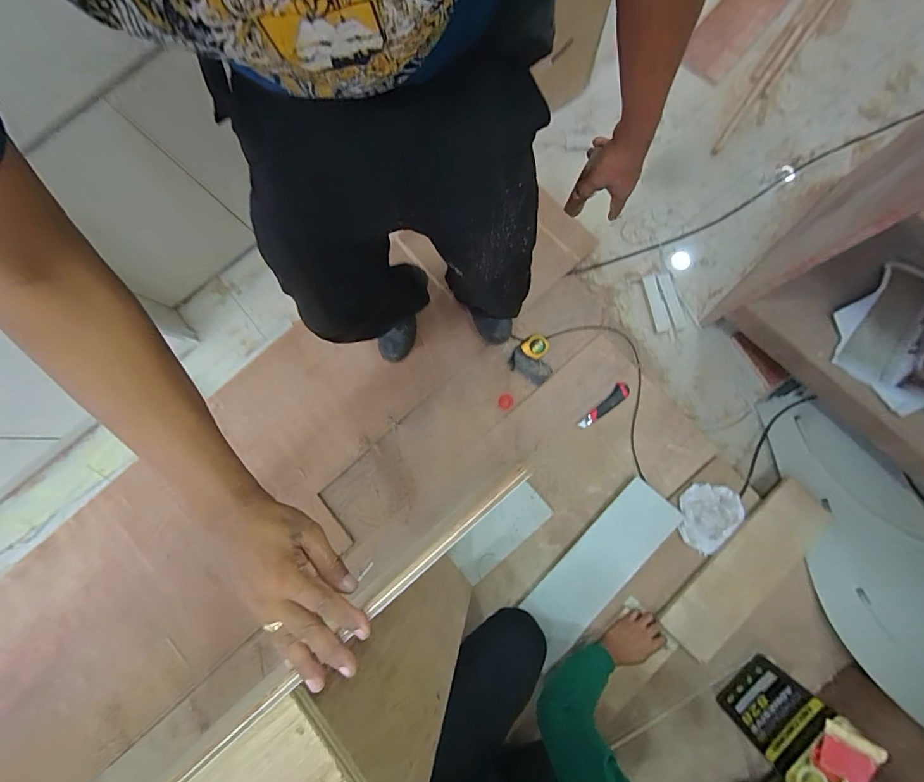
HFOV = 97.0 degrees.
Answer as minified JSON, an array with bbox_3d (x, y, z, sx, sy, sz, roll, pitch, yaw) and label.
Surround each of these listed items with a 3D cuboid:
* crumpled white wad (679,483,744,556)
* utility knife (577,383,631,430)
[{"bbox_3d":[0.635,0.321,1.069,0.181,0.033,0.151,-40,79,-8],"label":"crumpled white wad"},{"bbox_3d":[0.393,0.041,1.136,0.172,0.014,0.043,-37,79,-7],"label":"utility knife"}]

